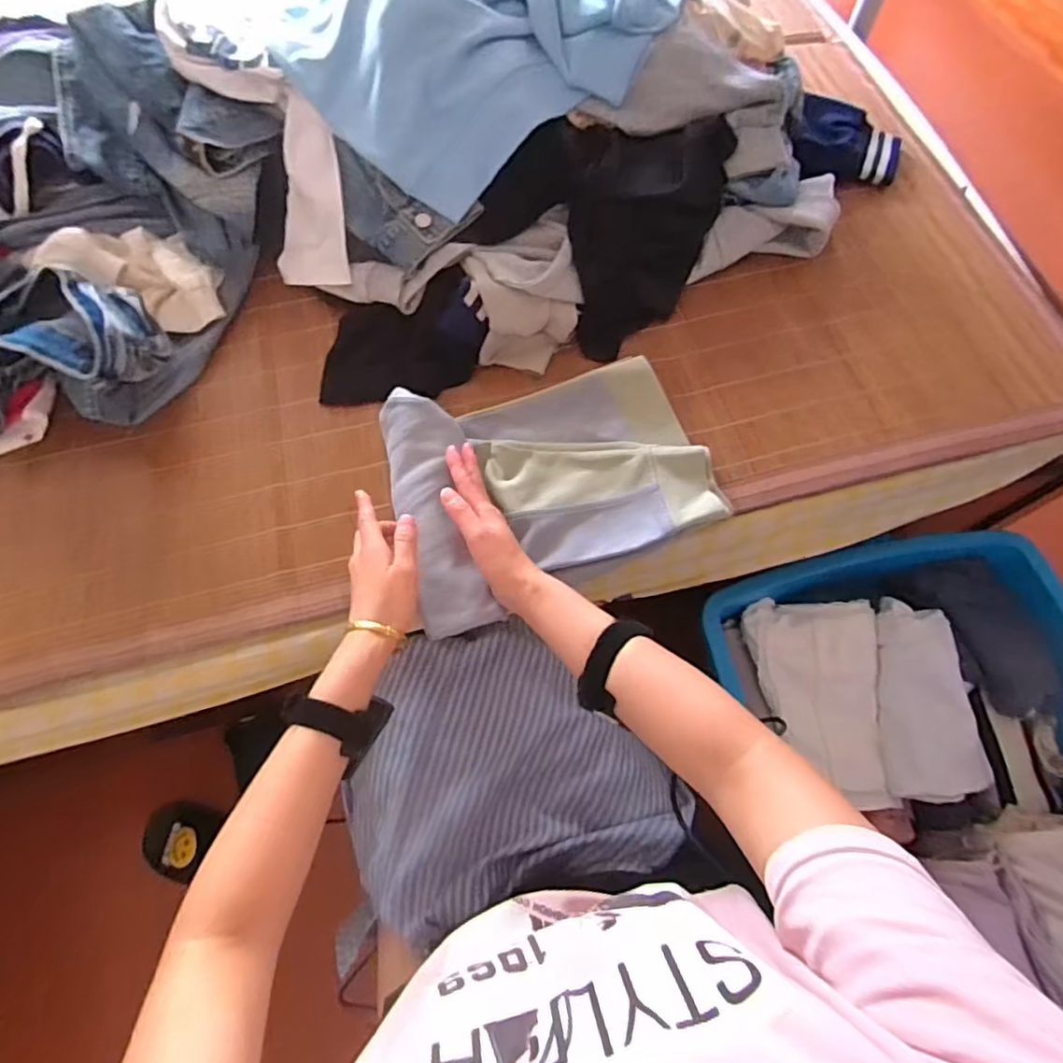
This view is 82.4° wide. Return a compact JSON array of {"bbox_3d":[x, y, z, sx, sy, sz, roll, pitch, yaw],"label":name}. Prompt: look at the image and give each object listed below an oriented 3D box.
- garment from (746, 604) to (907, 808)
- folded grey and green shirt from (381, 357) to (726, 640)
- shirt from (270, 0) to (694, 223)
[{"bbox_3d":[0.344,0.203,0.720,0.148,0.031,0.233,-2,82,-9],"label":"garment"},{"bbox_3d":[0.021,-0.052,0.600,0.301,0.076,0.225,-17,68,-8],"label":"folded grey and green shirt"},{"bbox_3d":[-0.053,-0.555,0.678,0.391,0.117,0.280,-40,73,-16],"label":"shirt"}]

